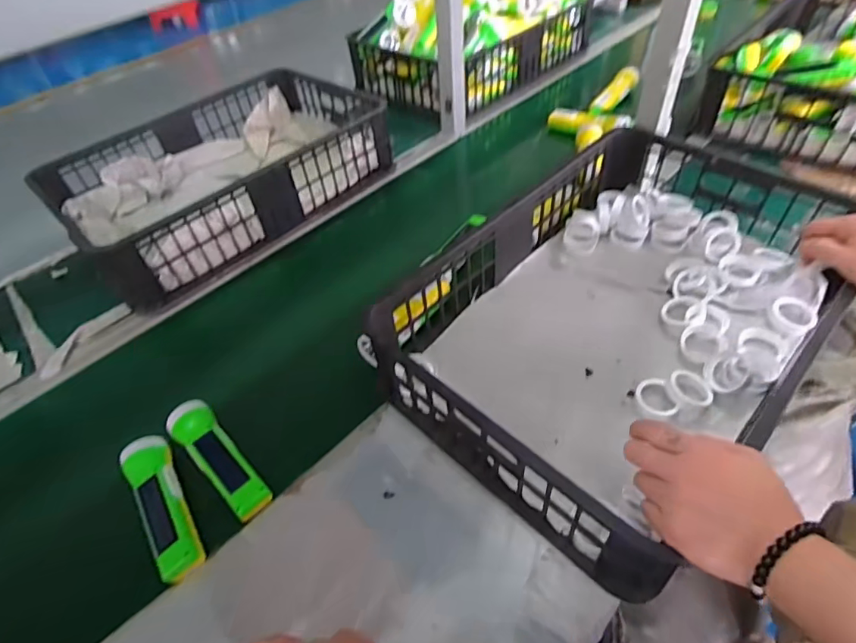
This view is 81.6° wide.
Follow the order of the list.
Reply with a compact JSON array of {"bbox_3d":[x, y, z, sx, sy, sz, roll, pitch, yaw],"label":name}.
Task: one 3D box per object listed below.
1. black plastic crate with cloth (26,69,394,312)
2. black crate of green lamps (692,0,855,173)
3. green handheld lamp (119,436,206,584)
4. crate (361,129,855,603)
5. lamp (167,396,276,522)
[{"bbox_3d":[-0.392,-0.292,0.968,0.373,0.131,0.564,34,59,31],"label":"black plastic crate with cloth"},{"bbox_3d":[0.868,-0.554,1.022,0.376,0.173,0.617,30,57,29],"label":"black crate of green lamps"},{"bbox_3d":[-0.295,0.198,0.551,0.047,0.053,0.165,-29,51,-18],"label":"green handheld lamp"},{"bbox_3d":[0.255,-0.028,0.656,0.594,0.136,0.377,-38,54,-25],"label":"crate"},{"bbox_3d":[-0.254,0.163,0.594,0.054,0.057,0.166,-36,54,-24],"label":"lamp"}]

